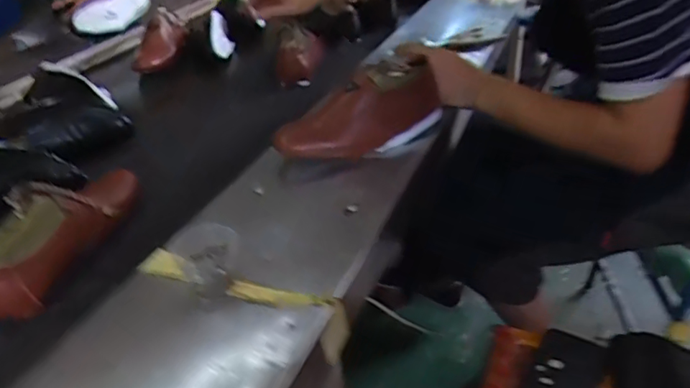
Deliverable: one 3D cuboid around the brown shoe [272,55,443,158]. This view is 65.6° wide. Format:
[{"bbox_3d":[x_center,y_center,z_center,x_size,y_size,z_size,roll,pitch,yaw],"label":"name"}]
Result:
[{"bbox_3d":[0.023,-0.119,0.780,0.266,0.097,0.080,-19,37,-17],"label":"brown shoe"}]

